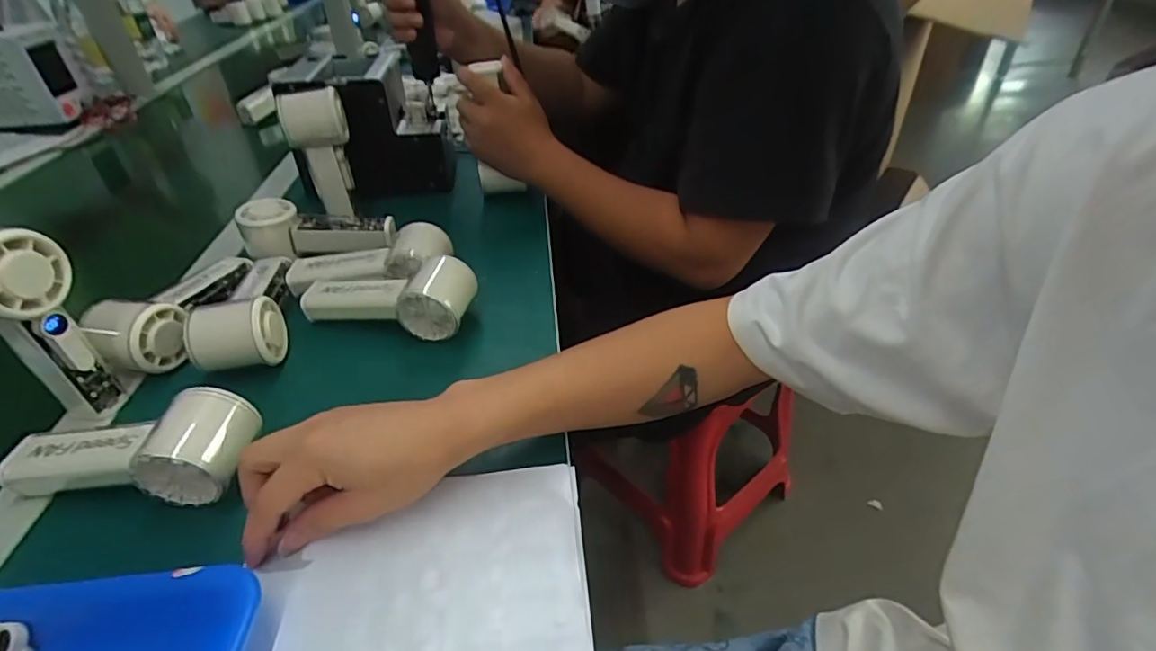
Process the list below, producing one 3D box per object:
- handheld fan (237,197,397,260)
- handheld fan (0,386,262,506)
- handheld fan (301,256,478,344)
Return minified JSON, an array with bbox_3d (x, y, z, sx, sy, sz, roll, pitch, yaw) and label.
[{"bbox_3d":[-0.274,-0.106,0.591,0.155,0.051,0.046,-5,38,-2],"label":"handheld fan"},{"bbox_3d":[-0.297,0.079,0.371,0.157,0.048,0.059,-1,38,3],"label":"handheld fan"},{"bbox_3d":[-0.173,-0.033,0.507,0.157,0.048,0.062,7,39,13],"label":"handheld fan"}]

